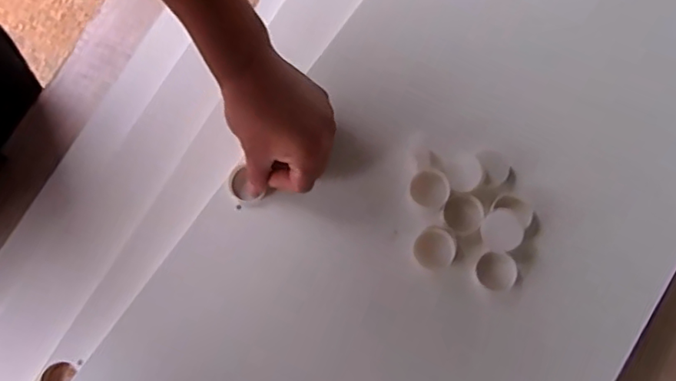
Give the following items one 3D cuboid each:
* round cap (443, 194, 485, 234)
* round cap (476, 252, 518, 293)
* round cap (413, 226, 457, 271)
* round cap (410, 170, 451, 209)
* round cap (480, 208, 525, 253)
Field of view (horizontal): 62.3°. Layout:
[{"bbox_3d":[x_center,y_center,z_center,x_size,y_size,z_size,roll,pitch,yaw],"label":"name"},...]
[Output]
[{"bbox_3d":[0.115,0.021,0.515,0.036,0.013,0.035,-43,78,-9],"label":"round cap"},{"bbox_3d":[0.143,0.074,0.503,0.033,0.009,0.033,0,75,1],"label":"round cap"},{"bbox_3d":[0.085,0.051,0.492,0.034,0.009,0.036,0,76,0],"label":"round cap"},{"bbox_3d":[0.084,-0.002,0.507,0.034,0.006,0.035,0,75,1],"label":"round cap"},{"bbox_3d":[0.147,0.036,0.500,0.036,0.011,0.036,0,75,1],"label":"round cap"}]

